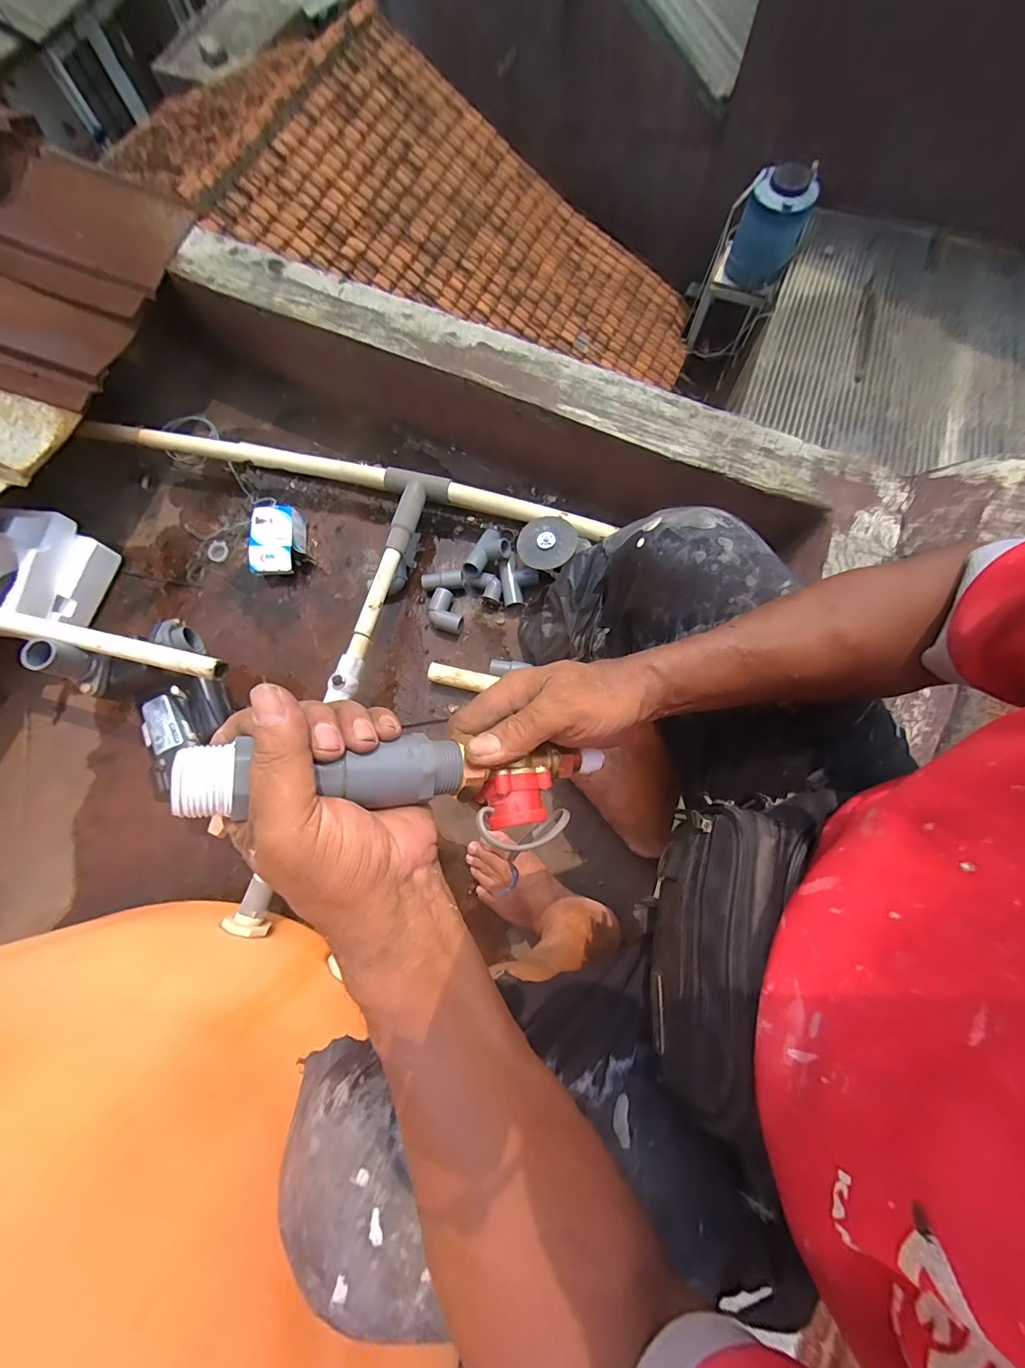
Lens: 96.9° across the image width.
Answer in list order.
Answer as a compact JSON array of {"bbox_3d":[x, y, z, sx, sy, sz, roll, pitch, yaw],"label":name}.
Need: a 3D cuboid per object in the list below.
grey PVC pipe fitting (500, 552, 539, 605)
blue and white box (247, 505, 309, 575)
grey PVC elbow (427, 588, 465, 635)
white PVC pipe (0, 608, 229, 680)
[{"bbox_3d":[0.012,-0.186,0.816,0.066,0.032,0.088,-11,76,-1],"label":"grey PVC pipe fitting"},{"bbox_3d":[-0.430,-0.262,0.836,0.084,0.058,0.130,-2,76,1],"label":"blue and white box"},{"bbox_3d":[-0.120,-0.124,0.803,0.051,0.038,0.080,-22,76,-4],"label":"grey PVC elbow"},{"bbox_3d":[-0.580,-0.066,0.587,0.465,0.026,0.026,12,76,9],"label":"white PVC pipe"}]

